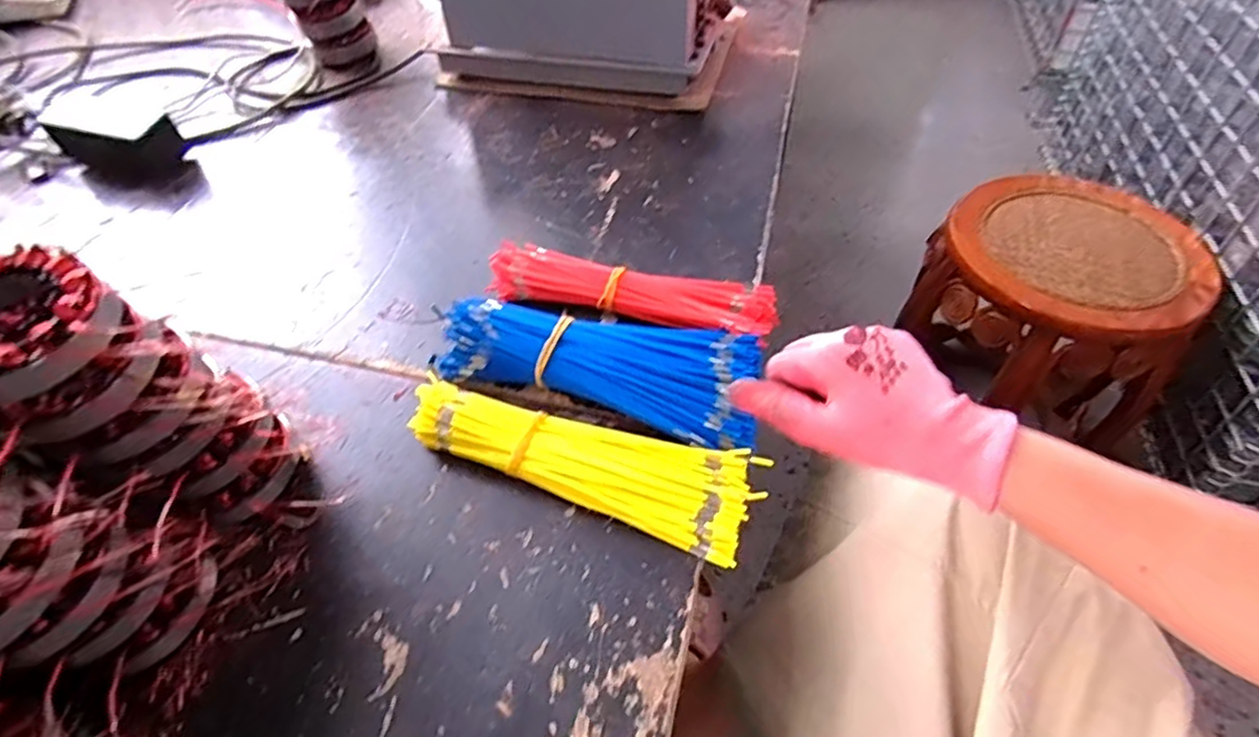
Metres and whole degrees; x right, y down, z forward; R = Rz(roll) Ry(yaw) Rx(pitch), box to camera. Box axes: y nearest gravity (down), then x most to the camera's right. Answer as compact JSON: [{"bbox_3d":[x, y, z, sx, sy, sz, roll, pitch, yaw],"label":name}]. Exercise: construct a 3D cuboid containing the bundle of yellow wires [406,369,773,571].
[{"bbox_3d":[-0.033,0.054,0.446,0.239,0.031,0.073,17,54,17],"label":"bundle of yellow wires"}]

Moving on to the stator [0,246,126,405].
[{"bbox_3d":[-0.299,-0.024,0.311,0.083,0.027,0.094,-36,57,-25],"label":"stator"}]

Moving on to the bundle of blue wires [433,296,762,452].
[{"bbox_3d":[-0.021,-0.010,0.491,0.237,0.042,0.093,12,53,13],"label":"bundle of blue wires"}]

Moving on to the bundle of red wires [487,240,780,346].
[{"bbox_3d":[0.002,-0.067,0.549,0.242,0.024,0.069,11,53,13],"label":"bundle of red wires"}]

